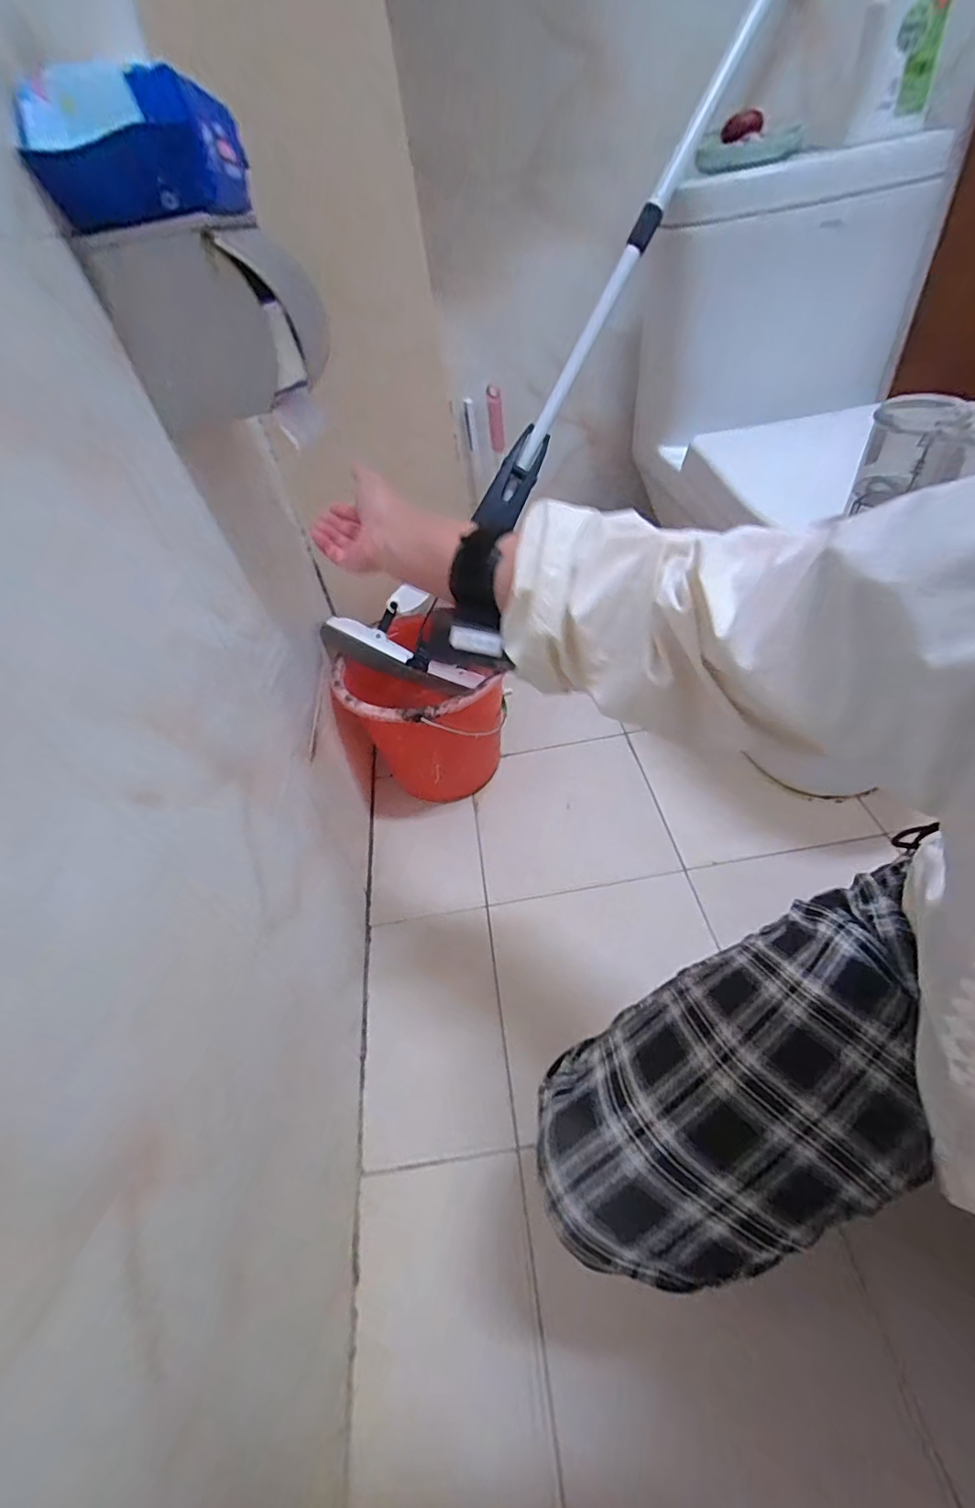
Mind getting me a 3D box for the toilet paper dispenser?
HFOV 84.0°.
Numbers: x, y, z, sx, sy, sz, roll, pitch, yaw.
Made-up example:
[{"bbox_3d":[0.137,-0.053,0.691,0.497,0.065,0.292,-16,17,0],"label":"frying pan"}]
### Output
[{"bbox_3d":[-0.230,-0.390,0.483,0.150,0.123,0.163,-12,45,-1],"label":"toilet paper dispenser"}]

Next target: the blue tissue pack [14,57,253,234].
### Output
[{"bbox_3d":[-0.253,-0.451,0.406,0.116,0.070,0.151,-12,45,-1],"label":"blue tissue pack"}]

